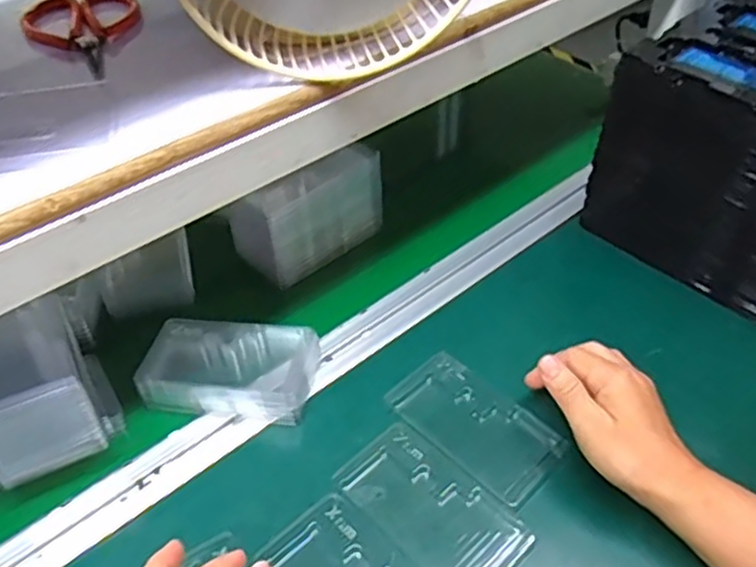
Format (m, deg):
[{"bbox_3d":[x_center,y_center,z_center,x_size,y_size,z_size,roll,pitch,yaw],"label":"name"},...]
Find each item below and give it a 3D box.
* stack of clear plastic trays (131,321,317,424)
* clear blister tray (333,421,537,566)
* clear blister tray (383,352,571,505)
[{"bbox_3d":[-0.118,0.067,0.562,0.129,0.036,0.076,7,44,6],"label":"stack of clear plastic trays"},{"bbox_3d":[0.036,0.153,0.488,0.071,0.008,0.127,-33,53,-31],"label":"clear blister tray"},{"bbox_3d":[0.074,0.104,0.539,0.072,0.009,0.128,-34,53,-31],"label":"clear blister tray"}]

